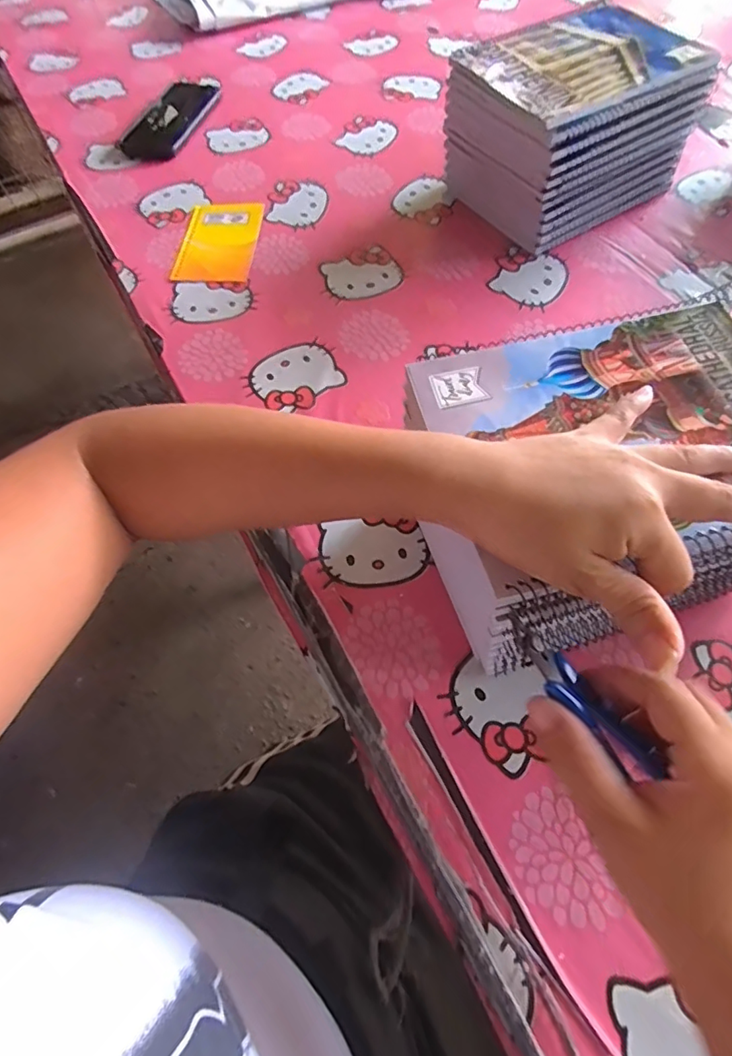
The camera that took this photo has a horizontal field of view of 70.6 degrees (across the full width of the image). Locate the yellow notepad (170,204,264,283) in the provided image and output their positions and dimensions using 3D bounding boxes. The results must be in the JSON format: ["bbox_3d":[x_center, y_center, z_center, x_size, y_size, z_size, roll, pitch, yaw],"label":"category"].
[{"bbox_3d":[-0.159,-0.311,0.561,0.081,0.005,0.132,1,62,3],"label":"yellow notepad"}]

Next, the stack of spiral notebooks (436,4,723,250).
[{"bbox_3d":[0.207,-0.404,0.526,0.198,0.120,0.156,-31,65,-13],"label":"stack of spiral notebooks"}]

